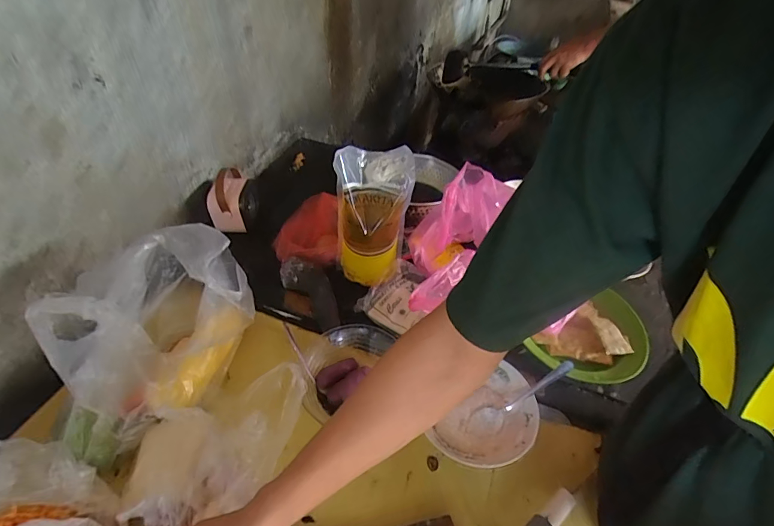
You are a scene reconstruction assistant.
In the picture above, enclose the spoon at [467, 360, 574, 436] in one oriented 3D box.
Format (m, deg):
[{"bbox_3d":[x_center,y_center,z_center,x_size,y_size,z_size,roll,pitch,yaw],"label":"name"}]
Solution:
[{"bbox_3d":[0.183,0.182,0.548,0.166,0.013,0.029,-28,50,-7],"label":"spoon"}]

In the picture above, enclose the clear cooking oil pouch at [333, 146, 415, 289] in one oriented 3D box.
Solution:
[{"bbox_3d":[-0.021,-0.081,0.658,0.112,0.211,0.116,3,43,-2],"label":"clear cooking oil pouch"}]

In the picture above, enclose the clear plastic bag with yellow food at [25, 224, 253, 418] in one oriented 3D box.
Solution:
[{"bbox_3d":[-0.286,0.096,0.528,0.178,0.216,0.198,16,44,11],"label":"clear plastic bag with yellow food"}]

